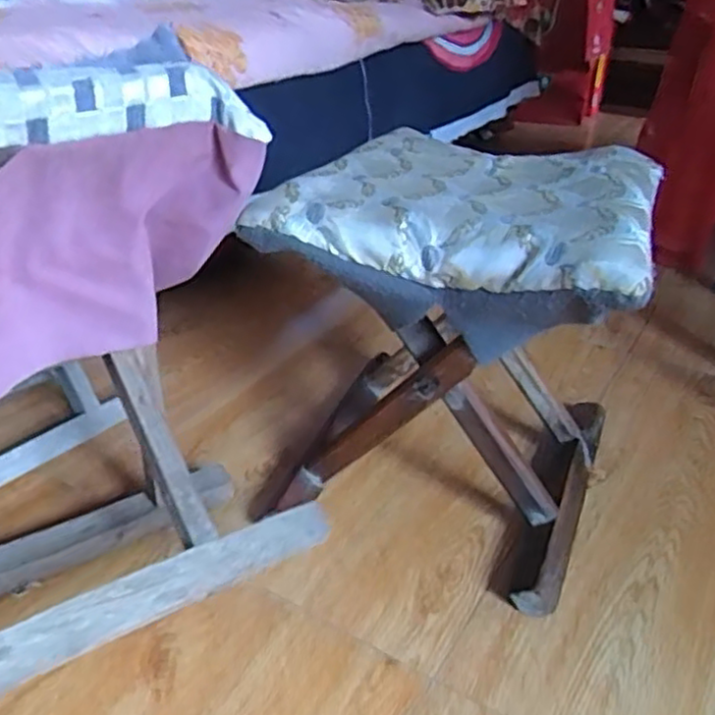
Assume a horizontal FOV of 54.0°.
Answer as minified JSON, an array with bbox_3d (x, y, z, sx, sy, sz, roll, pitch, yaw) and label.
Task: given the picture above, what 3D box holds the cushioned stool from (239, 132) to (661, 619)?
[{"bbox_3d":[0.094,-0.014,0.653,0.276,0.304,0.297,13,32,19],"label":"cushioned stool"}]

